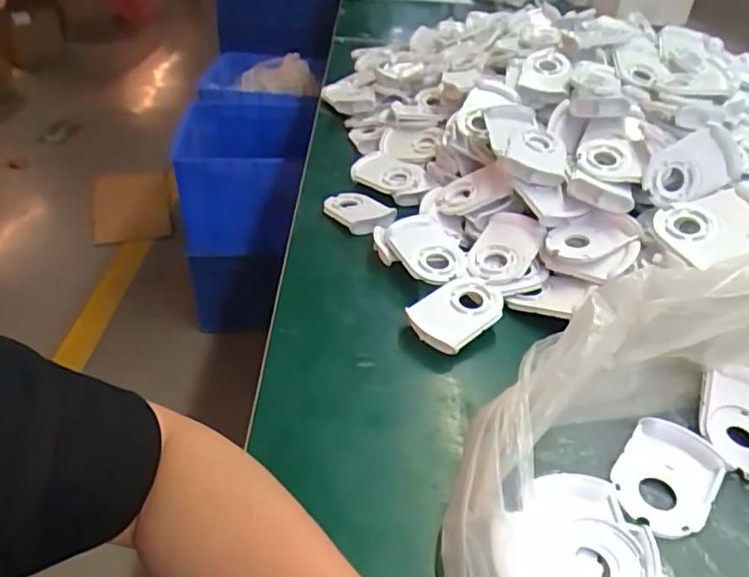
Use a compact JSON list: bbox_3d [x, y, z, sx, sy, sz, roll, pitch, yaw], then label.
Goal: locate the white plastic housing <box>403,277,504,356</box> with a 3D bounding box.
[{"bbox_3d":[0.070,0.022,0.476,0.057,0.023,0.083,31,45,31],"label":"white plastic housing"}]

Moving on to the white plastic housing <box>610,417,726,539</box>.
[{"bbox_3d":[0.191,0.122,0.369,0.058,0.019,0.076,29,45,29],"label":"white plastic housing"}]

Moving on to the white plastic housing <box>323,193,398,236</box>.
[{"bbox_3d":[-0.016,-0.082,0.606,0.051,0.022,0.086,-24,46,-31],"label":"white plastic housing"}]

